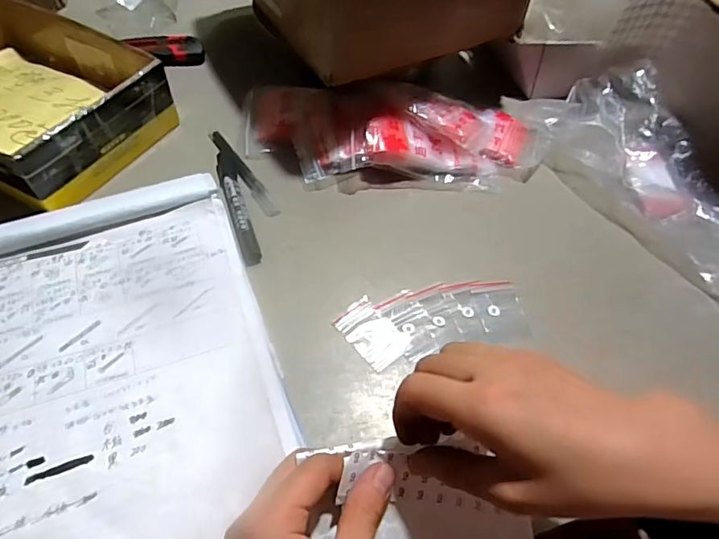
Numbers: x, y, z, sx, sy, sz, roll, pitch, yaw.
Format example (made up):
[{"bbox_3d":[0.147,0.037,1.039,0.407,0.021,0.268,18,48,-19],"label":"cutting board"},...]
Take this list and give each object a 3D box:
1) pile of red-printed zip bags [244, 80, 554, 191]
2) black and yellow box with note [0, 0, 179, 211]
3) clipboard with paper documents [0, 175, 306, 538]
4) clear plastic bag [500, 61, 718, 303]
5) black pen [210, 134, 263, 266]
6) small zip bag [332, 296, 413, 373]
[{"bbox_3d":[0.040,-0.152,0.525,0.318,0.042,0.128,2,55,-2],"label":"pile of red-printed zip bags"},{"bbox_3d":[-0.343,-0.184,0.501,0.255,0.062,0.184,27,58,14],"label":"black and yellow box with note"},{"bbox_3d":[-0.185,0.065,0.373,0.223,0.016,0.310,-17,58,-15],"label":"clipboard with paper documents"},{"bbox_3d":[0.284,-0.096,0.499,0.158,0.049,0.313,-13,57,-12],"label":"clear plastic bag"},{"bbox_3d":[-0.120,-0.101,0.503,0.015,0.008,0.133,-29,62,-21],"label":"black pen"},{"bbox_3d":[0.010,0.052,0.406,0.039,0.004,0.058,-36,65,-25],"label":"small zip bag"}]

